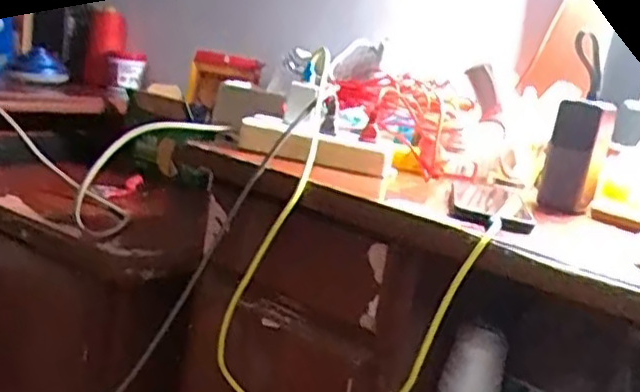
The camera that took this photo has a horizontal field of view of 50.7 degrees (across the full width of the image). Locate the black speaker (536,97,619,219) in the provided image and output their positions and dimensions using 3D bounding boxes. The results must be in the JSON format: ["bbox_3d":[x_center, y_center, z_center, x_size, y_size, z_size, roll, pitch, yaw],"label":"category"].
[{"bbox_3d":[0.298,-0.044,0.783,0.063,0.129,0.045,14,12,25],"label":"black speaker"}]

